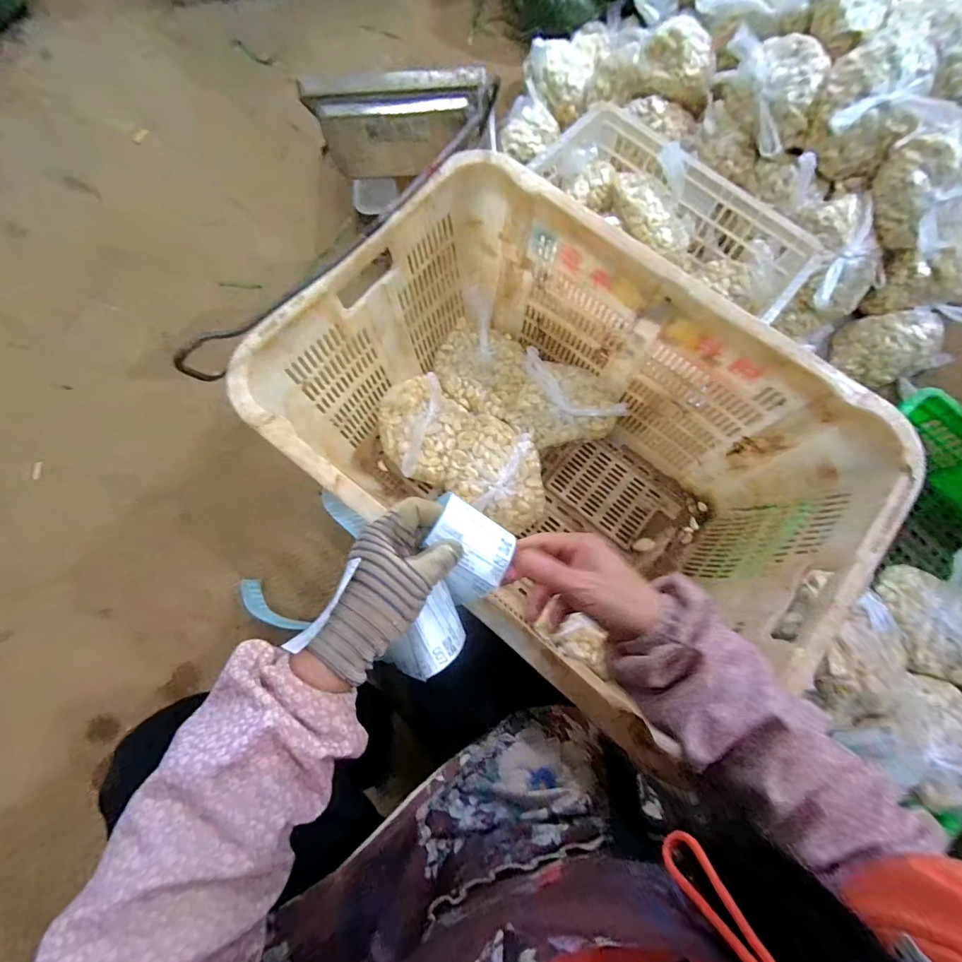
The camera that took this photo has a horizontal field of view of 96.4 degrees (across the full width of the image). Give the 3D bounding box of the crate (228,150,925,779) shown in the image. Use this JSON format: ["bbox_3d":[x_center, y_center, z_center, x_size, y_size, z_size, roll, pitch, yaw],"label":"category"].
[{"bbox_3d":[0.098,-0.033,0.644,0.657,0.372,0.459,39,79,9],"label":"crate"}]

